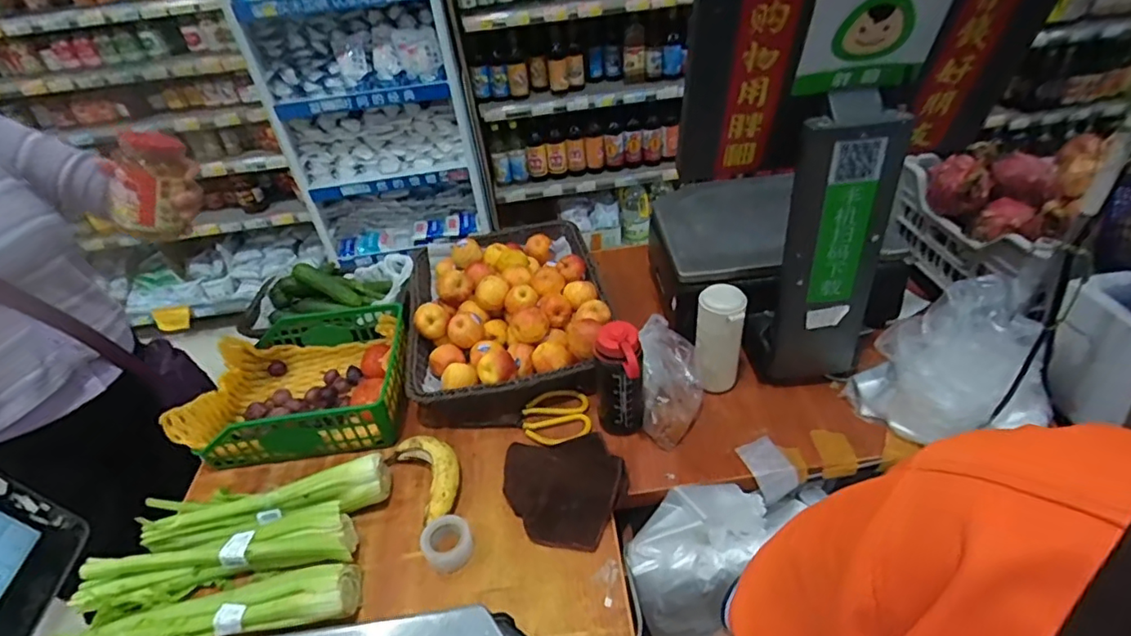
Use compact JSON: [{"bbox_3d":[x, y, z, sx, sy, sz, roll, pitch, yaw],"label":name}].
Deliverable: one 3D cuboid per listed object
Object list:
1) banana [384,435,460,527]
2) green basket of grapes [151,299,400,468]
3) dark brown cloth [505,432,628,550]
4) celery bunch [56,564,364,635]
[{"bbox_3d":[-0.182,0.215,0.778,0.078,0.033,0.147,-28,43,-24],"label":"banana"},{"bbox_3d":[-0.410,0.099,0.906,0.310,0.093,0.251,-8,39,-1],"label":"green basket of grapes"},{"bbox_3d":[-0.003,0.218,0.742,0.157,0.046,0.147,-1,39,7],"label":"dark brown cloth"},{"bbox_3d":[-0.391,0.344,0.632,0.315,0.052,0.080,-13,39,-8],"label":"celery bunch"}]

